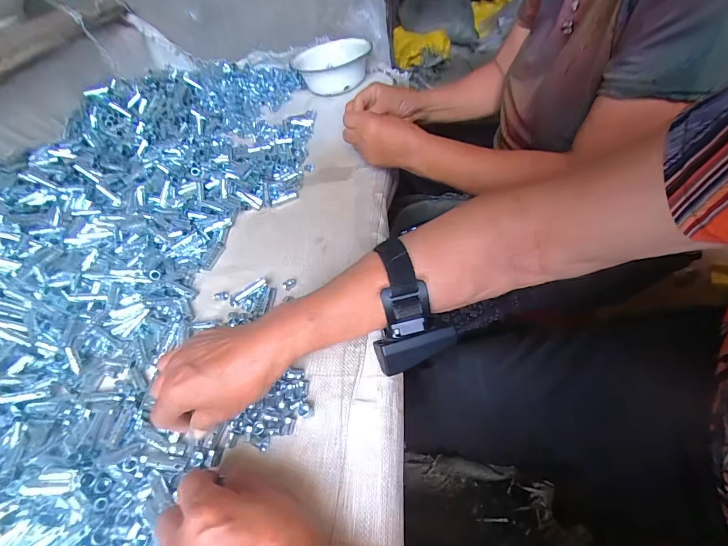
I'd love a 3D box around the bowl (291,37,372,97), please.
[{"bbox_3d":[-0.068,-0.458,0.778,0.155,0.071,0.186,-20,49,-5],"label":"bowl"}]

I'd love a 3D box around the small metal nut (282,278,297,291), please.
[{"bbox_3d":[-0.089,0.012,0.419,0.017,0.010,0.010,-37,52,-19],"label":"small metal nut"}]

